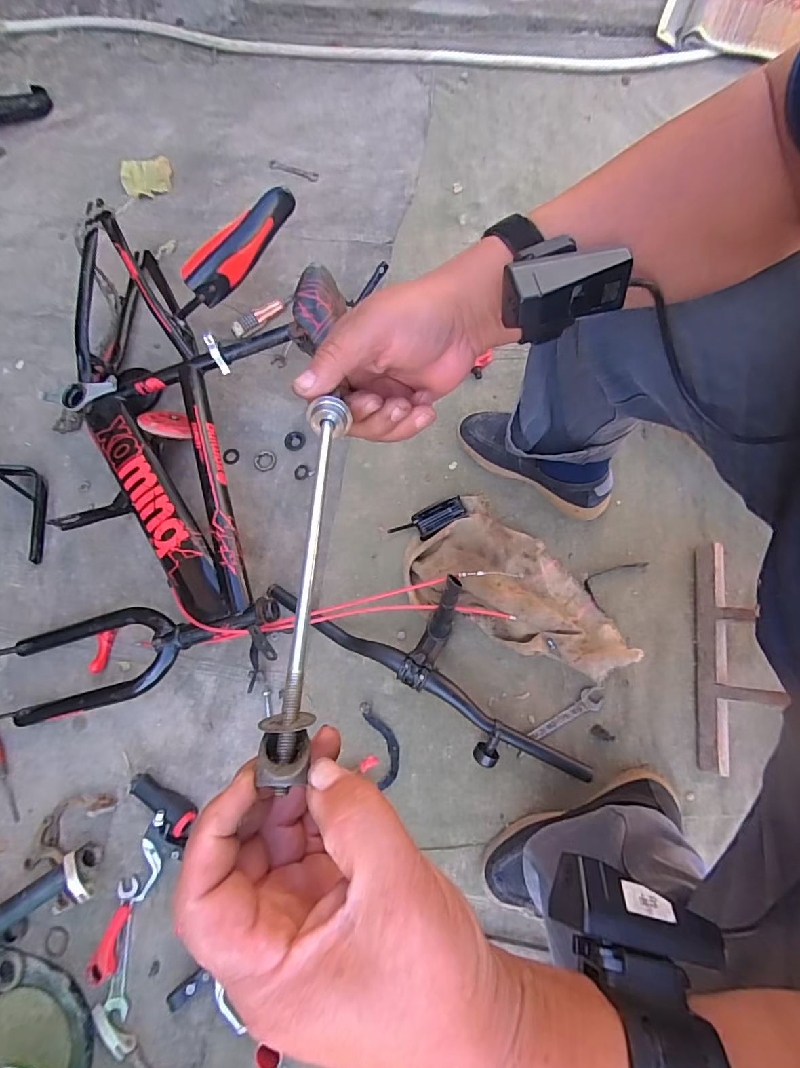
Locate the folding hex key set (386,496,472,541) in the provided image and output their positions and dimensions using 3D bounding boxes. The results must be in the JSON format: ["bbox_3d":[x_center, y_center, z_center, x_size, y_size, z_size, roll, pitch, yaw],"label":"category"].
[{"bbox_3d":[0.045,-0.022,0.777,0.126,0.018,0.050,-22,70,16],"label":"folding hex key set"}]

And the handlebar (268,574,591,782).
[{"bbox_3d":[0.056,0.167,0.704,0.527,0.087,0.182,35,77,14],"label":"handlebar"}]

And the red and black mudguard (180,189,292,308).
[{"bbox_3d":[-0.270,-0.497,0.826,0.235,0.078,0.044,-41,74,7],"label":"red and black mudguard"}]

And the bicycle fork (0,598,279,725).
[{"bbox_3d":[-0.397,0.171,0.708,0.459,0.034,0.134,-18,71,8],"label":"bicycle fork"}]

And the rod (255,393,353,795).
[{"bbox_3d":[-0.045,0.015,0.239,0.021,0.031,0.193,1,59,1],"label":"rod"}]

